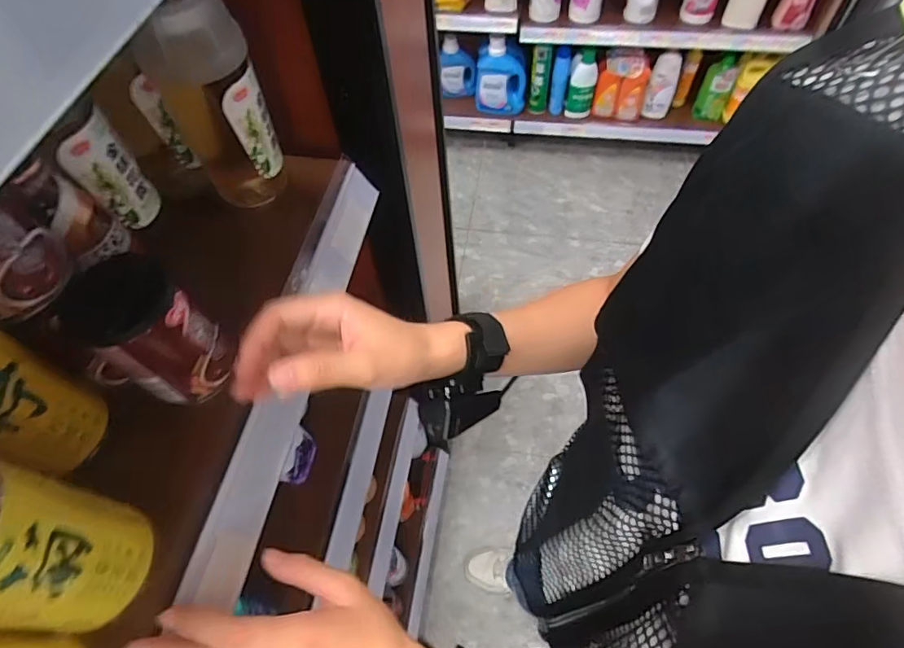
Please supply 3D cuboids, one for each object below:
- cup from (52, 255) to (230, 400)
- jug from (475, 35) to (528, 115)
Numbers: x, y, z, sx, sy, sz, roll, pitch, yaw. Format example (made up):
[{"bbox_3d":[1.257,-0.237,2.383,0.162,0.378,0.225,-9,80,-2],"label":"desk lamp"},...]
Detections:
[{"bbox_3d":[-0.205,0.005,0.347,0.075,0.087,0.067,34,65,24],"label":"cup"},{"bbox_3d":[0.163,-0.834,1.699,0.175,0.258,0.094,8,57,10],"label":"jug"}]

